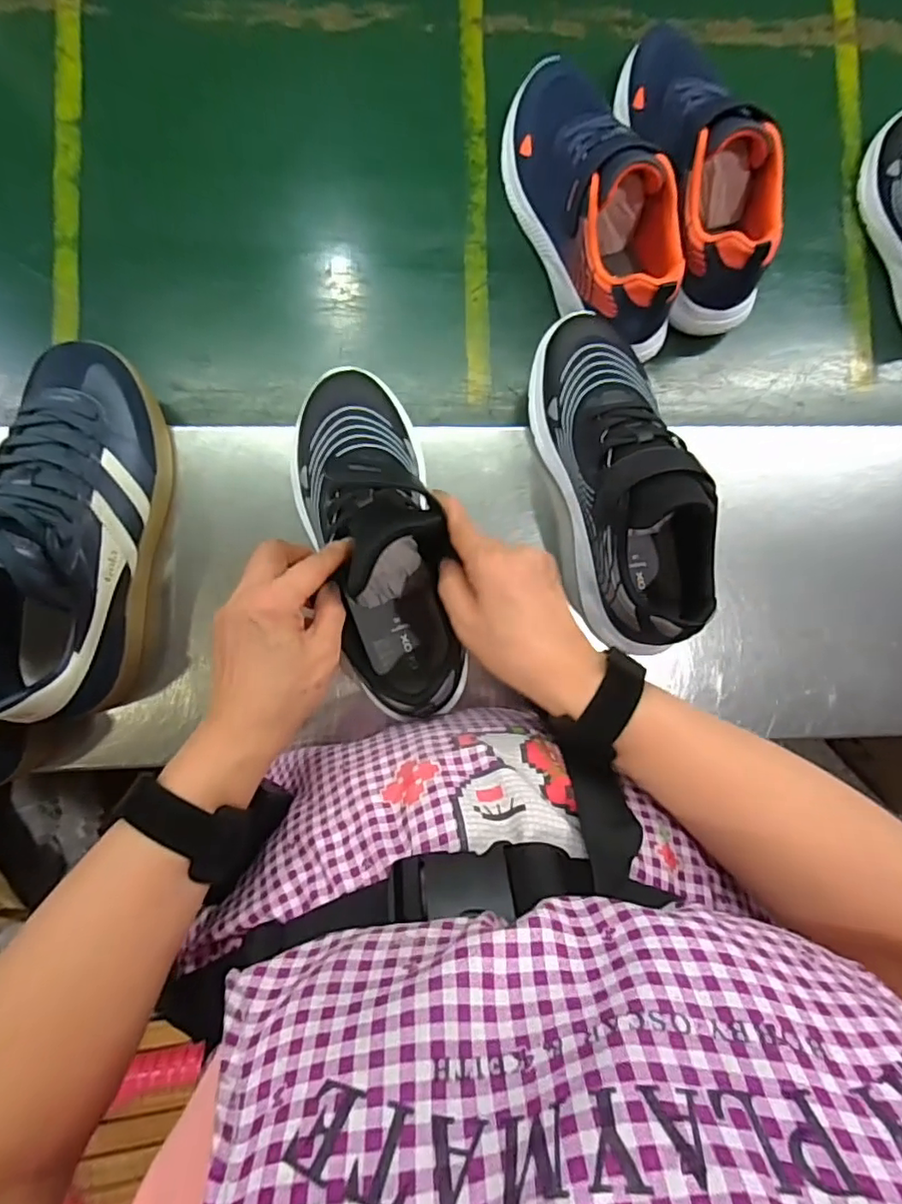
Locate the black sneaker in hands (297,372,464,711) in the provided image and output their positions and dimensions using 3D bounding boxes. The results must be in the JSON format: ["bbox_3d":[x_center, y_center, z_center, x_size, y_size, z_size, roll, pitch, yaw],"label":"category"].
[{"bbox_3d":[-0.054,-0.049,0.394,0.090,0.114,0.242,-10,85,-6],"label":"black sneaker in hands"}]

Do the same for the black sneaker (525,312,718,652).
[{"bbox_3d":[0.126,-0.090,0.440,0.080,0.122,0.257,-14,89,-6],"label":"black sneaker"}]

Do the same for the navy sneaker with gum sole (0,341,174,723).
[{"bbox_3d":[-0.263,-0.055,0.400,0.092,0.108,0.259,6,87,-5],"label":"navy sneaker with gum sole"}]

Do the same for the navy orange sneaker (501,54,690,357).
[{"bbox_3d":[0.115,-0.327,0.474,0.087,0.101,0.244,-19,90,-6],"label":"navy orange sneaker"}]

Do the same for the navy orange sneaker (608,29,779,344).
[{"bbox_3d":[0.206,-0.361,0.482,0.093,0.098,0.256,-8,89,-5],"label":"navy orange sneaker"}]

